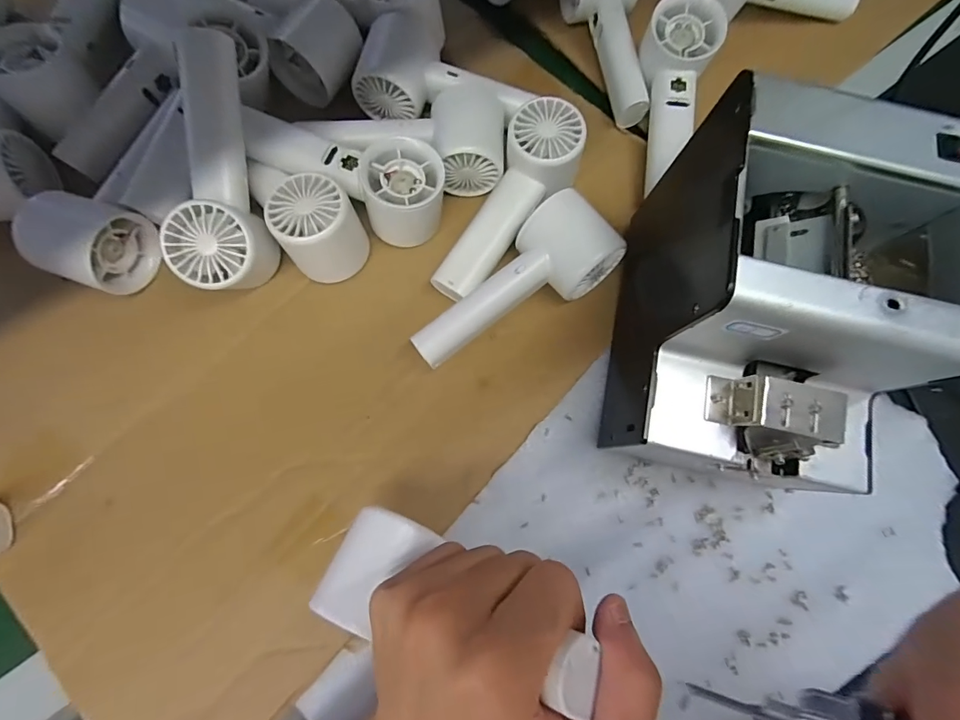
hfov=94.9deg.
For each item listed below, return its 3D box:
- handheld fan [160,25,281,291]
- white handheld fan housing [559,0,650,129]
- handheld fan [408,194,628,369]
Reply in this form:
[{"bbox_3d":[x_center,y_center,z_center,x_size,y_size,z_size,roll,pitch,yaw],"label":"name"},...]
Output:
[{"bbox_3d":[-0.173,-0.125,0.299,0.063,0.056,0.160,-6,90,-3],"label":"handheld fan"},{"bbox_3d":[0.106,-0.281,0.367,0.059,0.050,0.157,-3,75,-3],"label":"white handheld fan housing"},{"bbox_3d":[0.023,-0.048,0.303,0.149,0.044,0.059,-37,79,-11],"label":"handheld fan"}]

